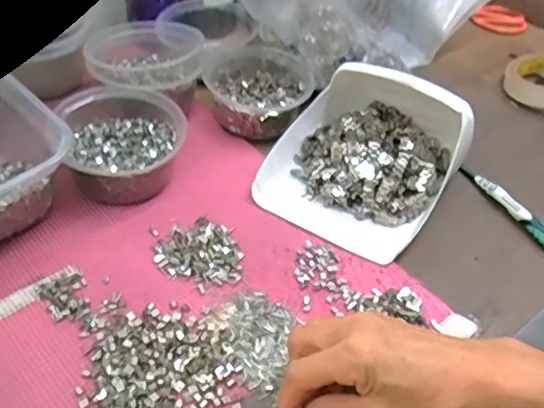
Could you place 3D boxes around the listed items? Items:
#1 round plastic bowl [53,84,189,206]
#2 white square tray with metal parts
[{"bbox_3d":[-0.131,-0.055,0.525,0.101,0.065,0.103,2,46,-2],"label":"round plastic bowl"},{"bbox_3d":[0.086,-0.054,0.531,0.152,0.078,0.171,27,50,20],"label":"white square tray with metal parts"}]

